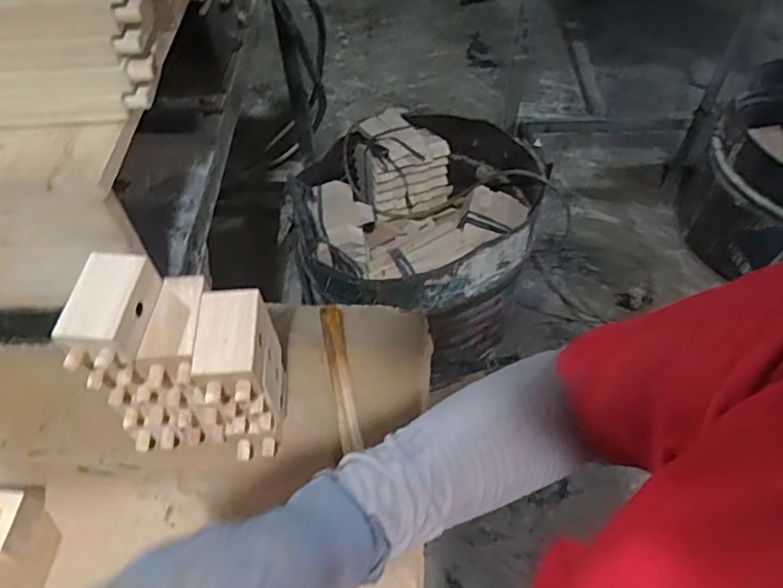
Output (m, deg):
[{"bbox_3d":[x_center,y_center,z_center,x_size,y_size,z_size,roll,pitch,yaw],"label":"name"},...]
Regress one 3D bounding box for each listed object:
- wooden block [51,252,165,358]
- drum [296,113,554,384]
[{"bbox_3d":[-0.228,0.009,0.488,0.055,0.037,0.085,4,54,4],"label":"wooden block"},{"bbox_3d":[0.075,-0.130,1.514,0.581,0.419,0.514,-2,54,-1],"label":"drum"}]

